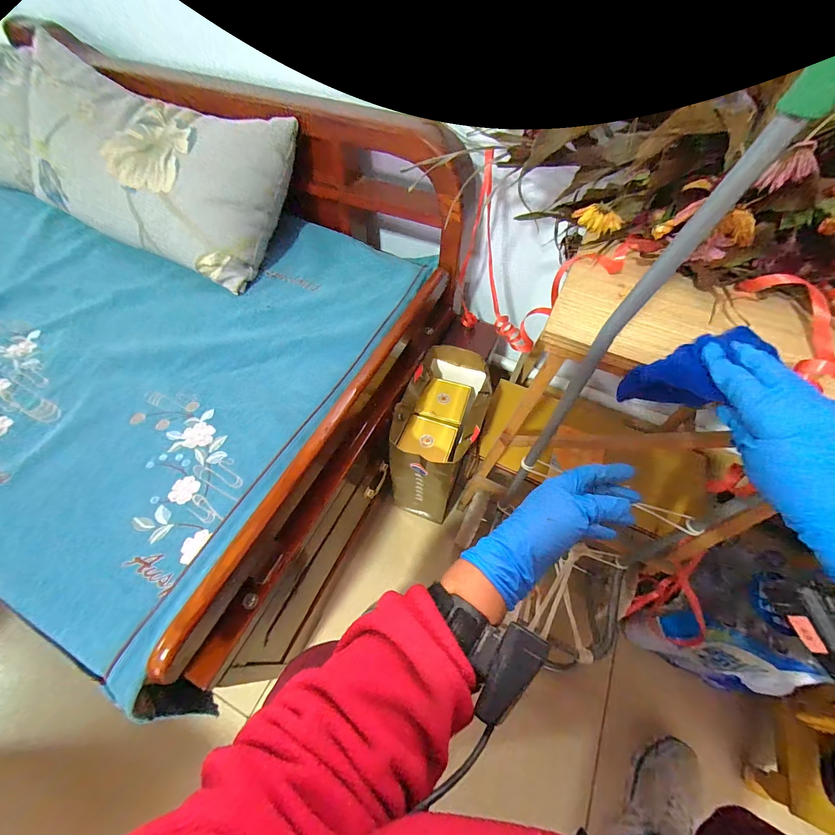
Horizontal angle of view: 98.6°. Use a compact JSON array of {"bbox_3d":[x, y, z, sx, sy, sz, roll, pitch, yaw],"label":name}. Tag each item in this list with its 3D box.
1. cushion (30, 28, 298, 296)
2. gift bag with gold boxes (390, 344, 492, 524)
[{"bbox_3d":[-0.518,-0.484,0.703,0.542,0.192,0.277,26,60,13],"label":"cushion"},{"bbox_3d":[0.046,0.042,0.791,0.162,0.272,0.274,12,57,7],"label":"gift bag with gold boxes"}]

